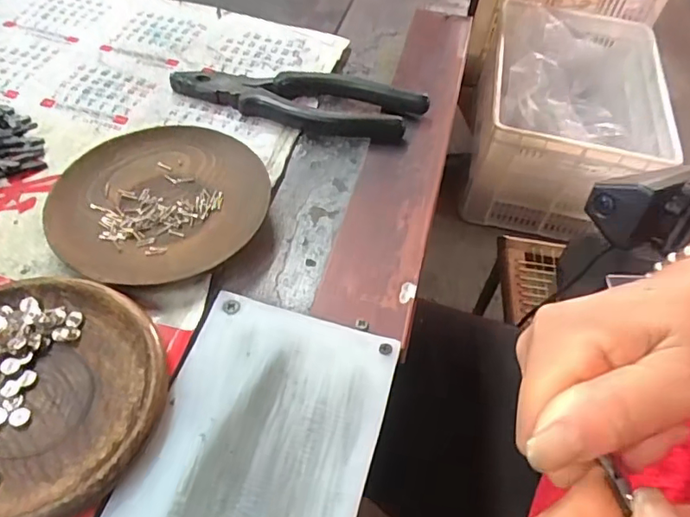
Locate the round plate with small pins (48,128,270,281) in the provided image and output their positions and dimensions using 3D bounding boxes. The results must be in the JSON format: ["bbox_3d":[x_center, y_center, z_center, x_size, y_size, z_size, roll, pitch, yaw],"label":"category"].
[{"bbox_3d":[-0.104,-0.032,0.313,0.116,0.015,0.109,2,52,-3],"label":"round plate with small pins"}]

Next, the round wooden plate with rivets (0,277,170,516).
[{"bbox_3d":[-0.135,0.059,0.237,0.110,0.015,0.110,2,52,-3],"label":"round wooden plate with rivets"}]

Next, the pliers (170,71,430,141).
[{"bbox_3d":[-0.032,-0.107,0.376,0.168,0.016,0.045,10,52,3],"label":"pliers"}]

